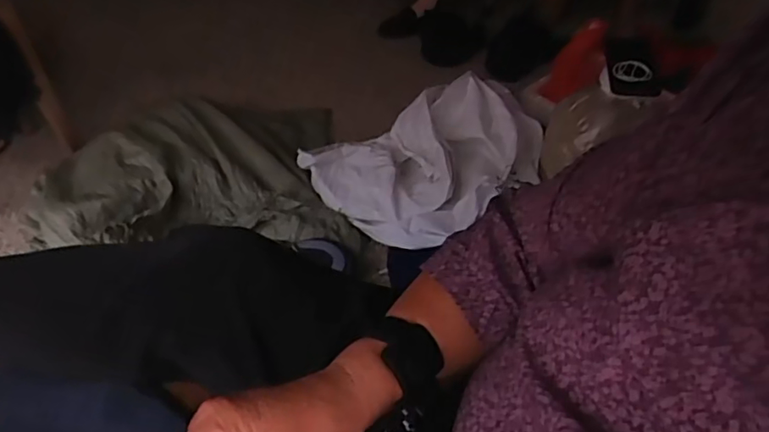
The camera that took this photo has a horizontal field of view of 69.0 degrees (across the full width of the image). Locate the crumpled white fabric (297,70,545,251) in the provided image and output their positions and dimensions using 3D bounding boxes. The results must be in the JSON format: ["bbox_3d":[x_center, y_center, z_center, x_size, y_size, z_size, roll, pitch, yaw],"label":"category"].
[{"bbox_3d":[0.086,-0.108,1.166,0.481,0.221,0.303,-11,46,-10],"label":"crumpled white fabric"}]

